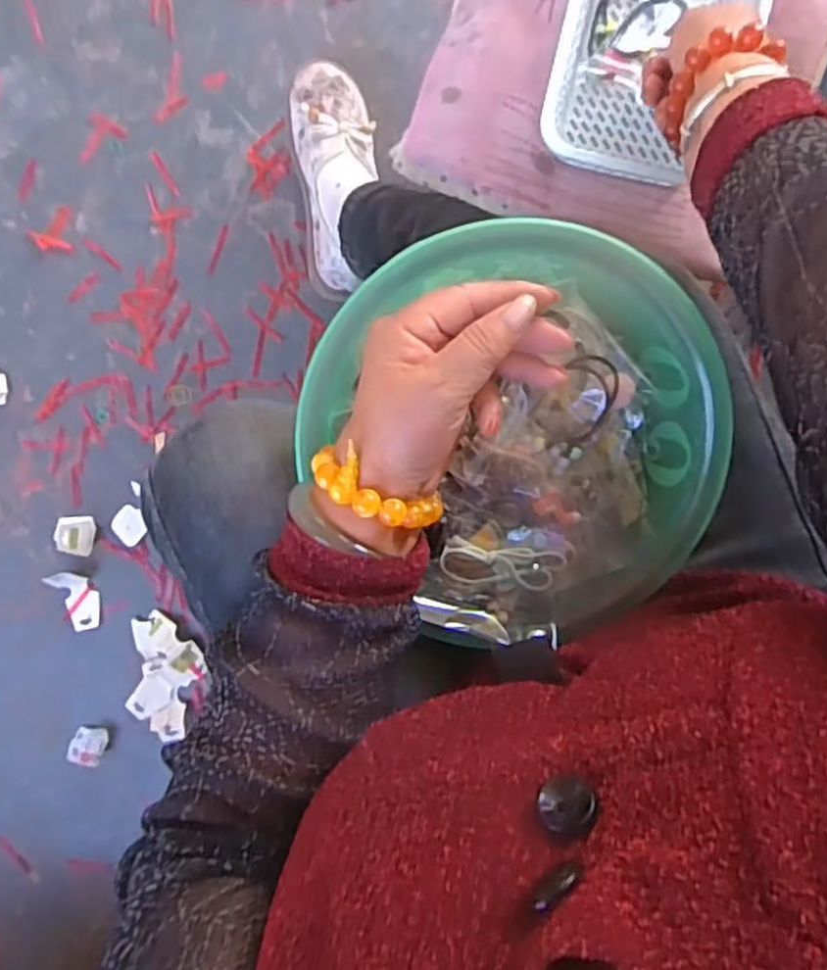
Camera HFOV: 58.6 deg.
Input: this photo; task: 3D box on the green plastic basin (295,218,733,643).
[{"bbox_3d":[0.067,-0.031,0.421,0.212,0.080,0.225,0,93,5],"label":"green plastic basin"}]

